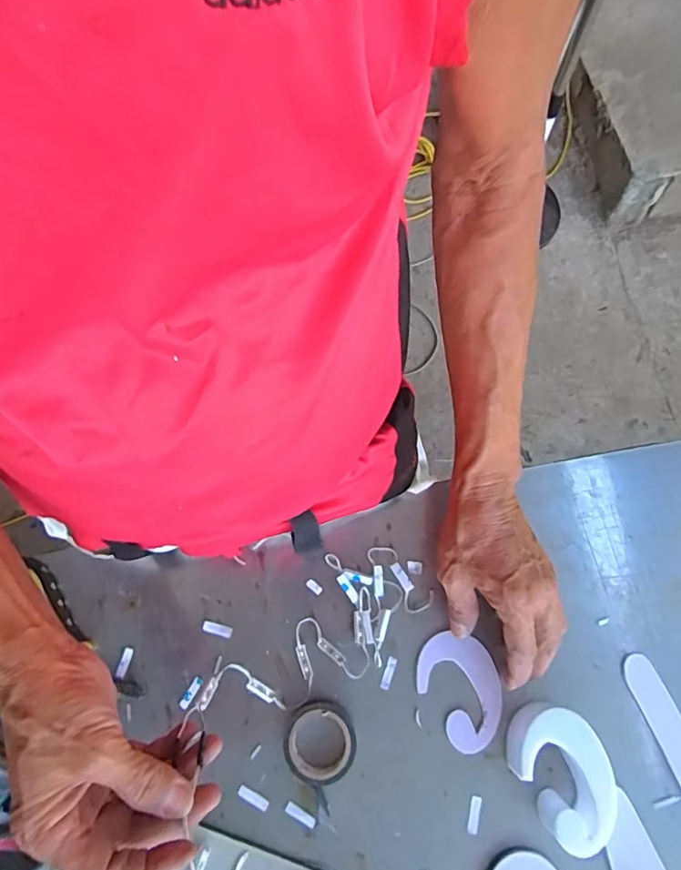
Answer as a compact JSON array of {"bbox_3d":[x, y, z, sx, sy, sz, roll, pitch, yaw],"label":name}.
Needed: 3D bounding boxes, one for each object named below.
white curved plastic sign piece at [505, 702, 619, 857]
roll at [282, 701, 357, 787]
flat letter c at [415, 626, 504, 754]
[{"bbox_3d":[0.167,0.254,0.408,0.061,0.046,0.084,-30,73,-8],"label":"white curved plastic sign piece"},{"bbox_3d":[-0.016,0.244,0.428,0.058,0.019,0.056,0,71,1],"label":"roll"},{"bbox_3d":[0.101,0.207,0.442,0.063,0.007,0.087,-32,73,-9],"label":"flat letter c"}]

